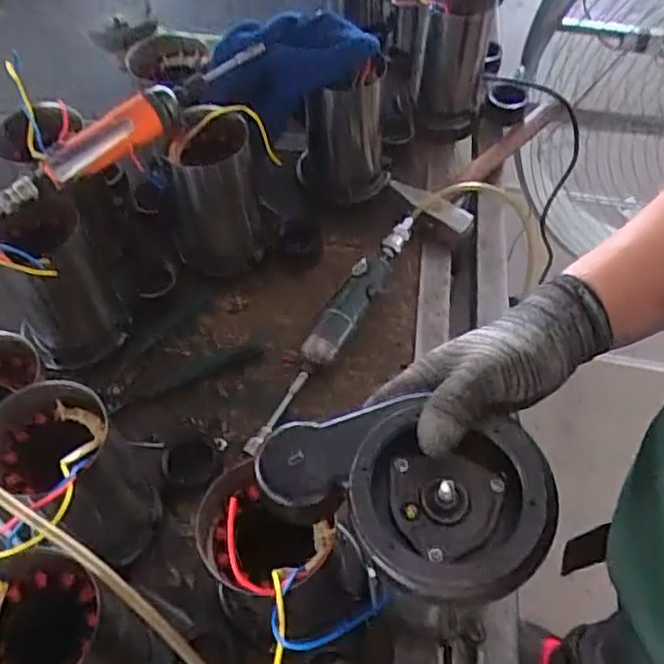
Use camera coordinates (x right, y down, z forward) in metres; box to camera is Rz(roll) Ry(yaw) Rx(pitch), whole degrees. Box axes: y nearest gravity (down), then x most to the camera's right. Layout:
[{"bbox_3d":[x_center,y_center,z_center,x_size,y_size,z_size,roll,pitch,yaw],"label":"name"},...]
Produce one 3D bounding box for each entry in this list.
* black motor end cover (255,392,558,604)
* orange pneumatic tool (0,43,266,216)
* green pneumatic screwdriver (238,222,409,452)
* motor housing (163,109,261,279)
[{"bbox_3d":[0.045,0.085,0.393,0.160,0.029,0.109,29,59,20],"label":"black motor end cover"},{"bbox_3d":[-0.190,-0.196,0.644,0.311,0.039,0.041,-36,61,-23],"label":"orange pneumatic tool"},{"bbox_3d":[0.005,-0.004,0.720,0.033,0.058,0.318,26,58,18],"label":"green pneumatic screwdriver"},{"bbox_3d":[-0.128,-0.143,0.746,0.090,0.183,0.093,0,54,0],"label":"motor housing"}]

